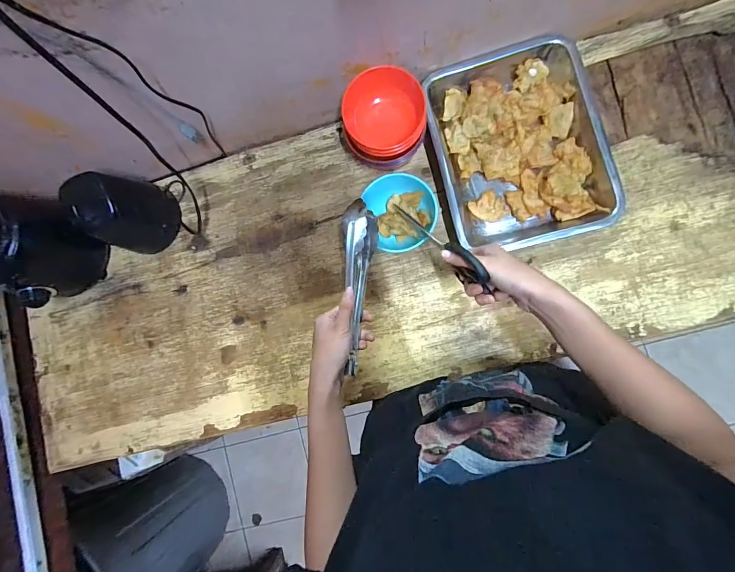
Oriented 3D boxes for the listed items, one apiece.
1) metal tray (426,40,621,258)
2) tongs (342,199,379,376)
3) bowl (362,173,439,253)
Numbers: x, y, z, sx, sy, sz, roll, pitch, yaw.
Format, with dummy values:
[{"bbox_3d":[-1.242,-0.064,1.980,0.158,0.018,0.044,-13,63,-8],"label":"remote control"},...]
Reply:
[{"bbox_3d":[0.213,-0.198,0.532,0.216,0.050,0.279,-14,84,7],"label":"metal tray"},{"bbox_3d":[-0.012,-0.001,0.468,0.036,0.058,0.215,1,80,8],"label":"tongs"},{"bbox_3d":[0.053,-0.107,0.546,0.095,0.060,0.107,-18,84,7],"label":"bowl"}]

